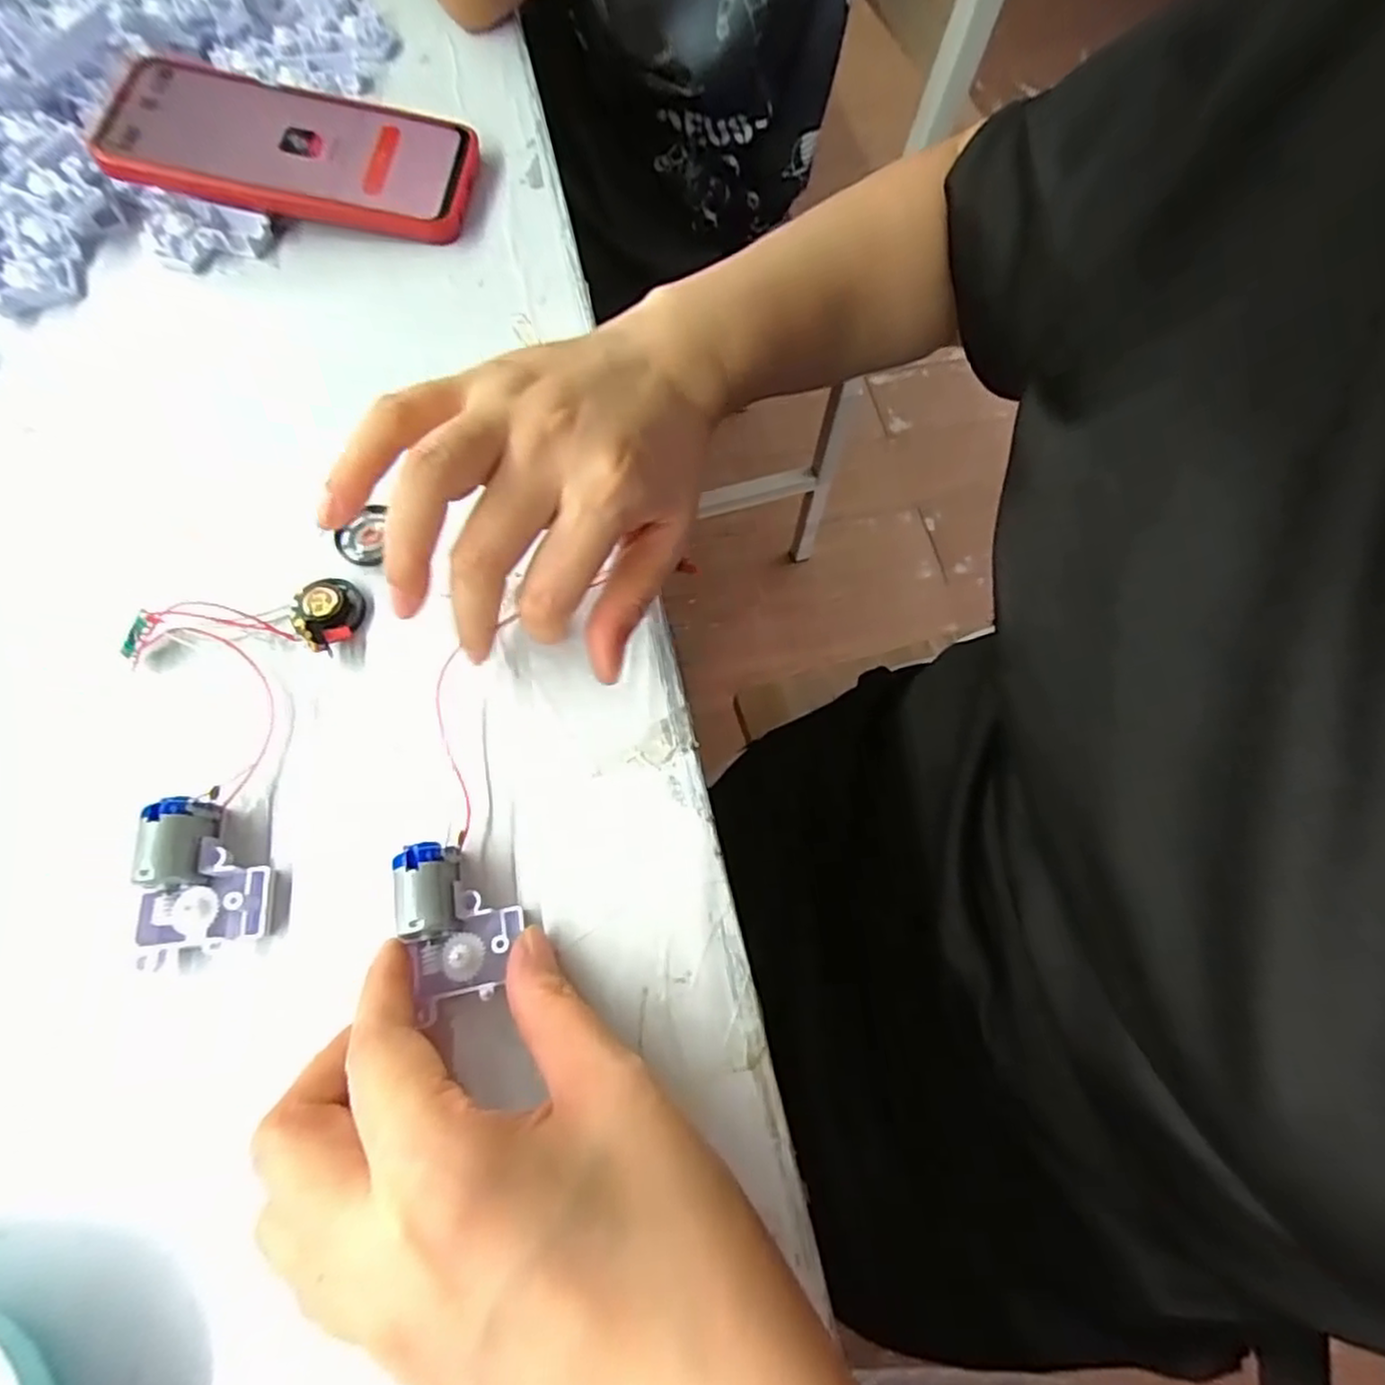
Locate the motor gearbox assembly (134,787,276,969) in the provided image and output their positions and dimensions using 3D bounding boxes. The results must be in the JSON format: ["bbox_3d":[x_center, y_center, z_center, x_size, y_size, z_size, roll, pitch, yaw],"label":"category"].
[{"bbox_3d":[-0.154,0.057,0.218,0.034,0.021,0.047,-15,68,-6],"label":"motor gearbox assembly"}]

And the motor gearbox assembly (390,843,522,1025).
[{"bbox_3d":[-0.071,0.068,0.211,0.031,0.016,0.048,-15,68,-9],"label":"motor gearbox assembly"}]

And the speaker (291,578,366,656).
[{"bbox_3d":[-0.135,-0.031,0.258,0.025,0.012,0.028,-40,73,-16],"label":"speaker"}]

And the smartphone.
[{"bbox_3d":[-0.193,-0.265,0.342,0.163,0.015,0.074,6,71,-9],"label":"smartphone"}]

